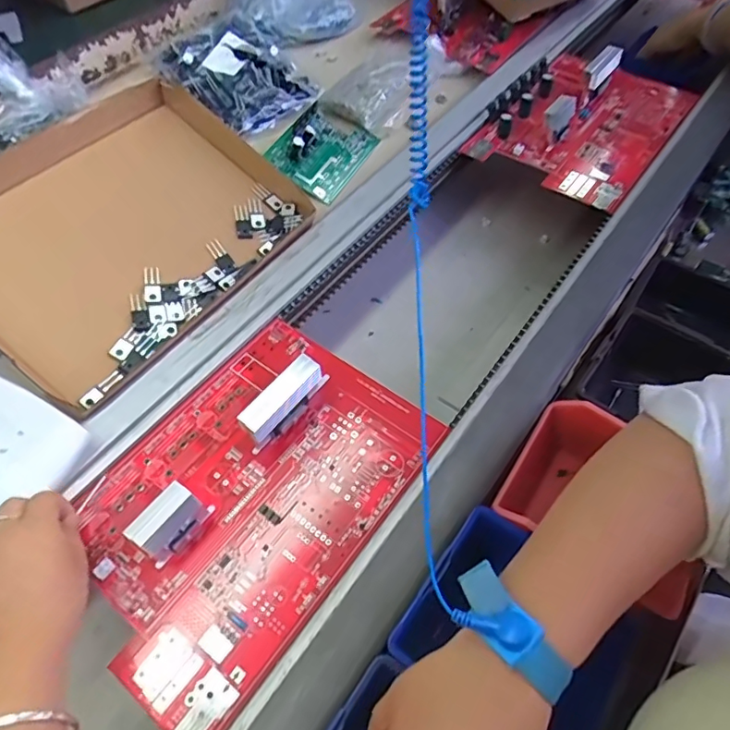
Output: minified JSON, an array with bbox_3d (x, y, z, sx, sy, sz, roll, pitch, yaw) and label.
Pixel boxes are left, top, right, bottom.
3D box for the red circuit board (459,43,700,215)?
[{"bbox_3d":[0.265,-0.307,0.627,0.196,0.064,0.252,34,64,25],"label":"red circuit board"}]

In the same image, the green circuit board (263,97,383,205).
[{"bbox_3d":[-0.050,-0.260,0.623,0.095,0.028,0.124,33,64,-3],"label":"green circuit board"}]

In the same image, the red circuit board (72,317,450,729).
[{"bbox_3d":[-0.092,0.087,0.394,0.197,0.049,0.280,33,63,21],"label":"red circuit board"}]

